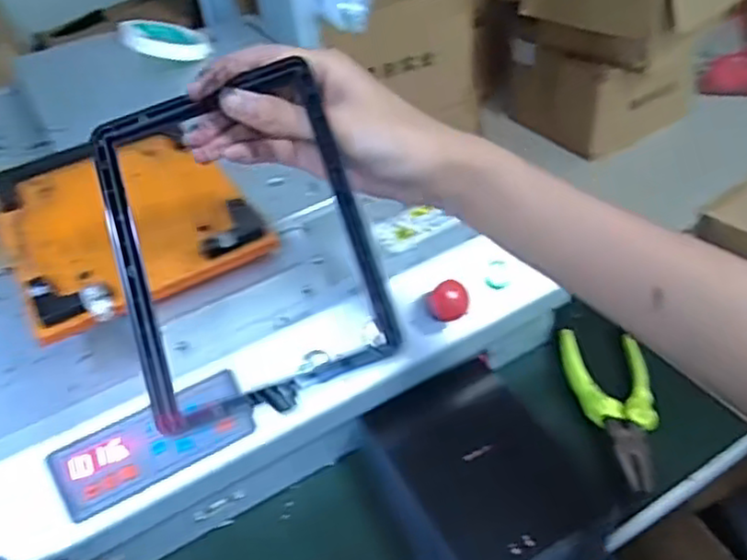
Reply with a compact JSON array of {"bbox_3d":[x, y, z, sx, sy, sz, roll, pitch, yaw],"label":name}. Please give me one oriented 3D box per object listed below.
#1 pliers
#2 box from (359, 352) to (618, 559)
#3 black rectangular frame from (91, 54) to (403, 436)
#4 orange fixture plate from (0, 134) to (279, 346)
[{"bbox_3d":[0.178,0.092,0.509,0.057,0.015,0.137,-2,42,5],"label":"pliers"},{"bbox_3d":[0.073,0.131,0.466,0.122,0.043,0.164,-19,43,-14],"label":"box"},{"bbox_3d":[-0.065,-0.022,0.333,0.118,0.015,0.164,-19,75,3],"label":"black rectangular frame"},{"bbox_3d":[-0.175,-0.047,0.478,0.149,0.019,0.189,-26,45,-21],"label":"orange fixture plate"}]

